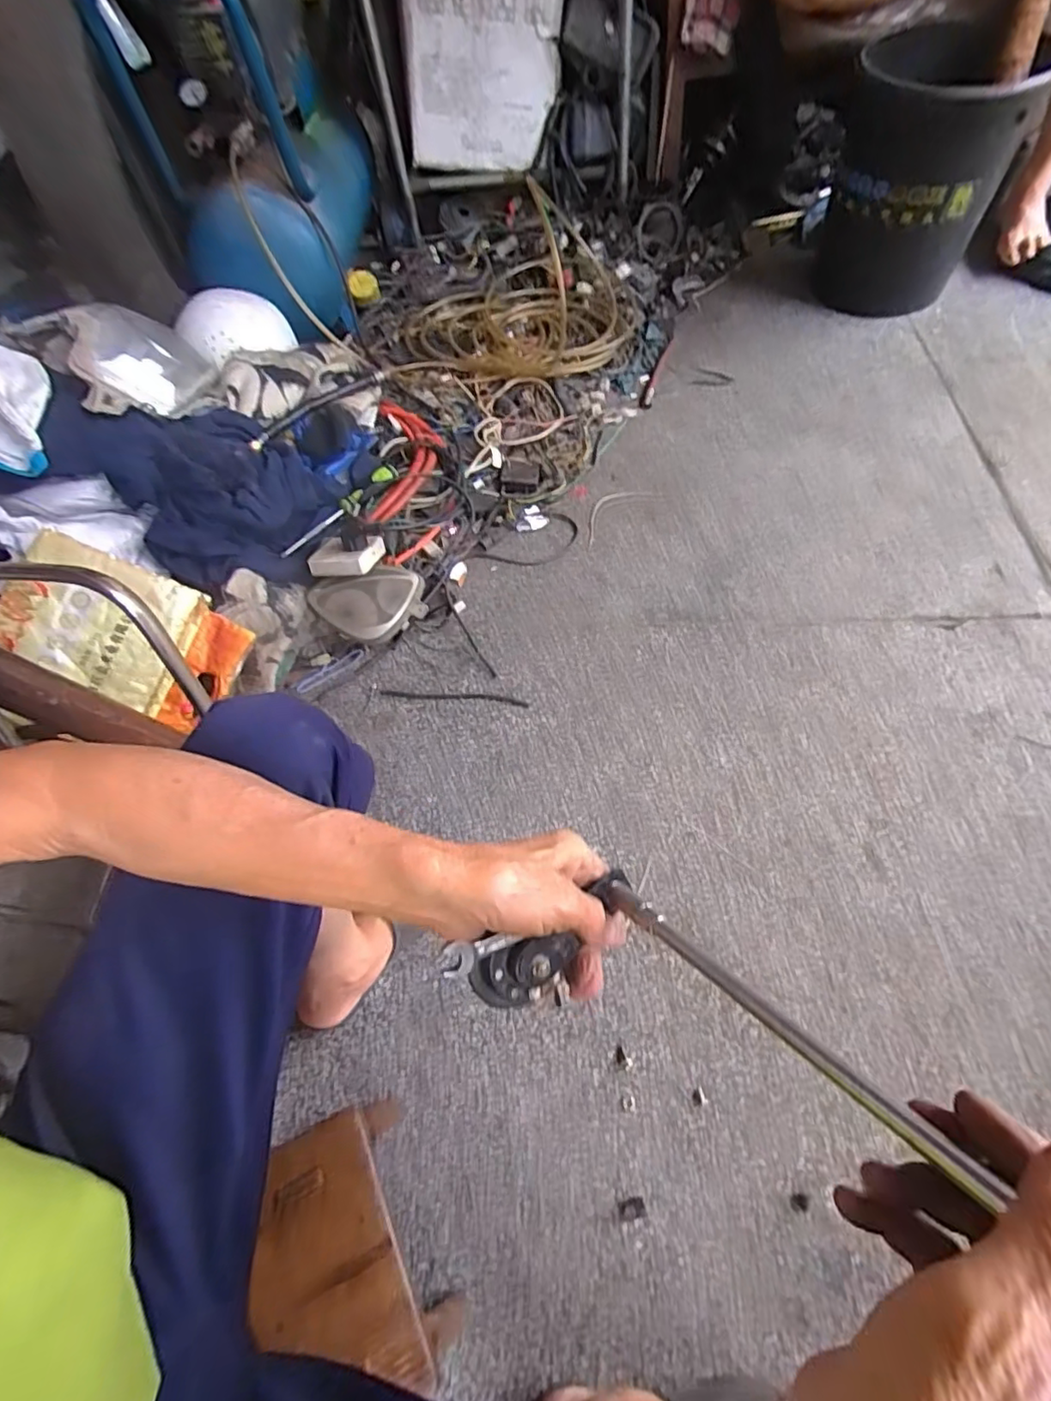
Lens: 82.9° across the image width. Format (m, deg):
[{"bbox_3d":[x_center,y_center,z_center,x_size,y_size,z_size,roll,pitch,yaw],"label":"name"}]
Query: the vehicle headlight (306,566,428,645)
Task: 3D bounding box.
[{"bbox_3d":[-0.234,-0.142,0.908,0.162,0.051,0.103,-14,93,1],"label":"vehicle headlight"}]

